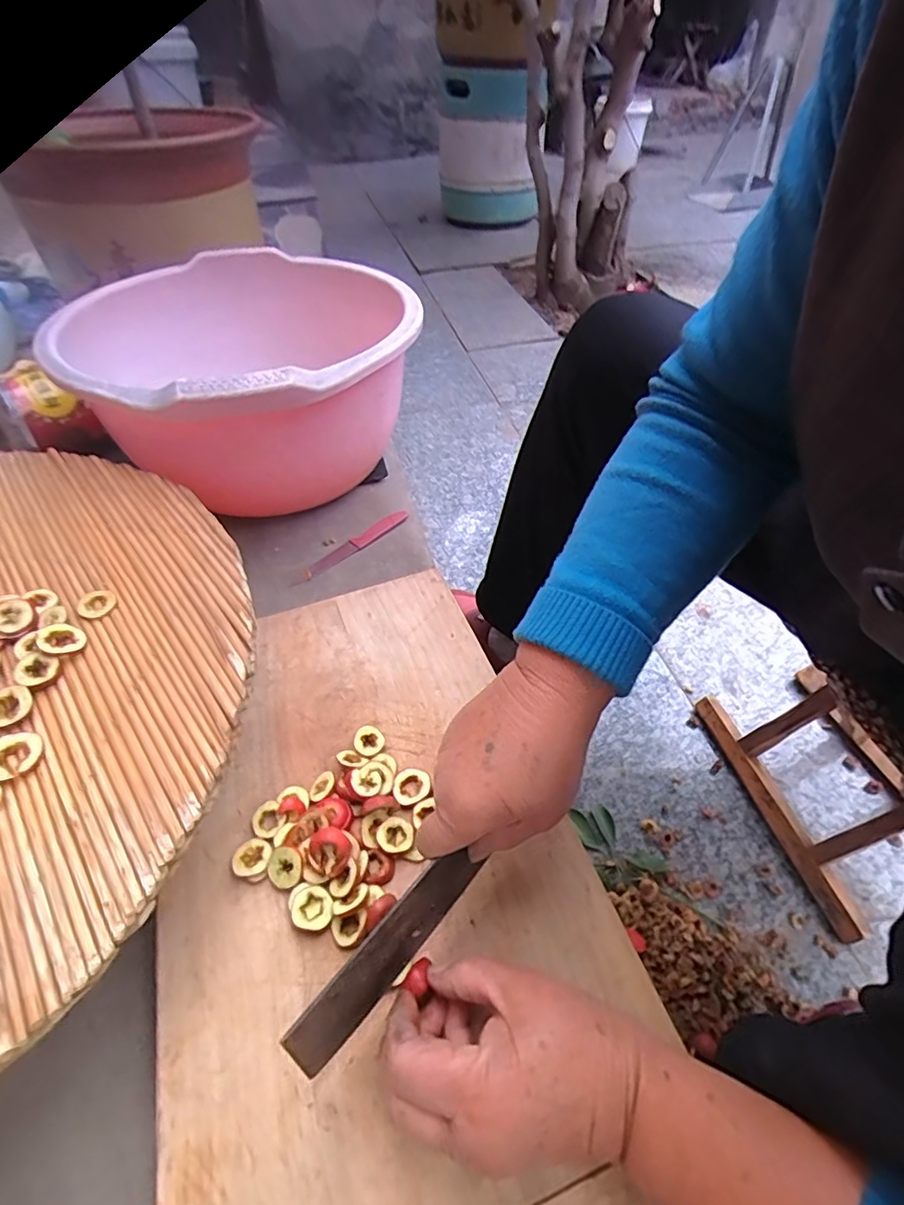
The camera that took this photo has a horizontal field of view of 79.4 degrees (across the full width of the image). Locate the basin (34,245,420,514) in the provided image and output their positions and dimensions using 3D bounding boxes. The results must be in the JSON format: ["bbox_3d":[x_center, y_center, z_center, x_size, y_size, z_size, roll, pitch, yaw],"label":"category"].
[{"bbox_3d":[-0.220,-0.280,0.703,0.435,0.216,0.435,-1,48,1],"label":"basin"}]

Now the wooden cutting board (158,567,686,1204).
[{"bbox_3d":[-0.062,0.159,0.385,0.273,0.022,0.451,-16,50,-13],"label":"wooden cutting board"}]

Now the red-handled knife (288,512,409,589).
[{"bbox_3d":[-0.117,-0.066,0.641,0.021,0.007,0.171,36,58,29],"label":"red-handled knife"}]

